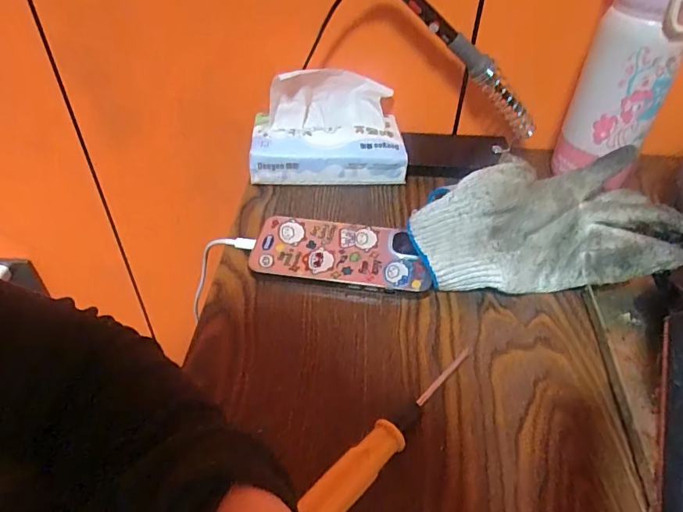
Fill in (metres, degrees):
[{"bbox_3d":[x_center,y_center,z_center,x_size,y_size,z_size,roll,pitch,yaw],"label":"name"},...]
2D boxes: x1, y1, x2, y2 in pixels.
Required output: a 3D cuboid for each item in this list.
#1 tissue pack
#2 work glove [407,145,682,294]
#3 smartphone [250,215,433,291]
[{"bbox_3d":[-0.014,-0.126,0.465,0.147,0.081,0.083,-1,44,-2],"label":"tissue pack"},{"bbox_3d":[0.150,-0.024,0.356,0.188,0.023,0.096,-5,87,-2],"label":"work glove"},{"bbox_3d":[-0.001,-0.002,0.386,0.137,0.014,0.063,6,45,5],"label":"smartphone"}]

